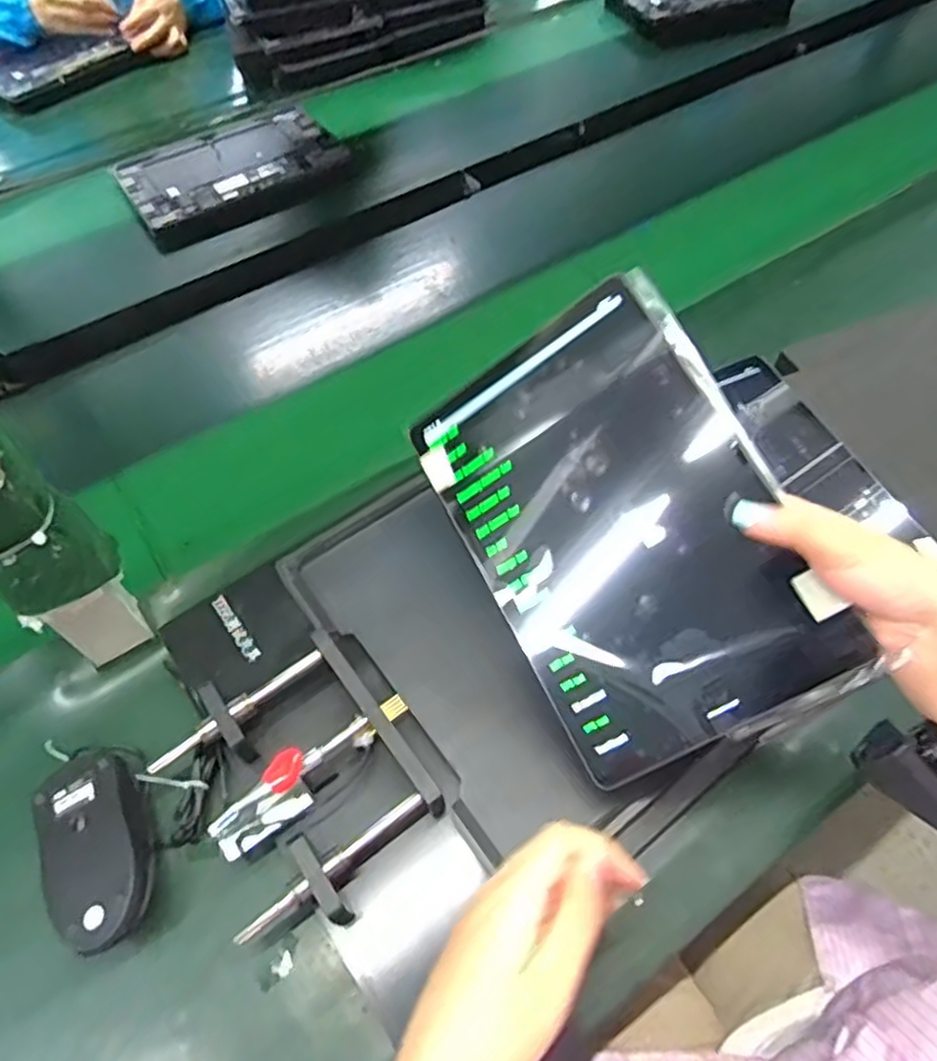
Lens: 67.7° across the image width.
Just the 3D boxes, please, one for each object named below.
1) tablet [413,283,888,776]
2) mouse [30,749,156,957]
[{"bbox_3d":[0.083,-0.002,0.407,0.165,0.011,0.253,-33,75,17],"label":"tablet"},{"bbox_3d":[-0.216,0.185,0.411,0.059,0.041,0.115,-28,61,-17],"label":"mouse"}]

